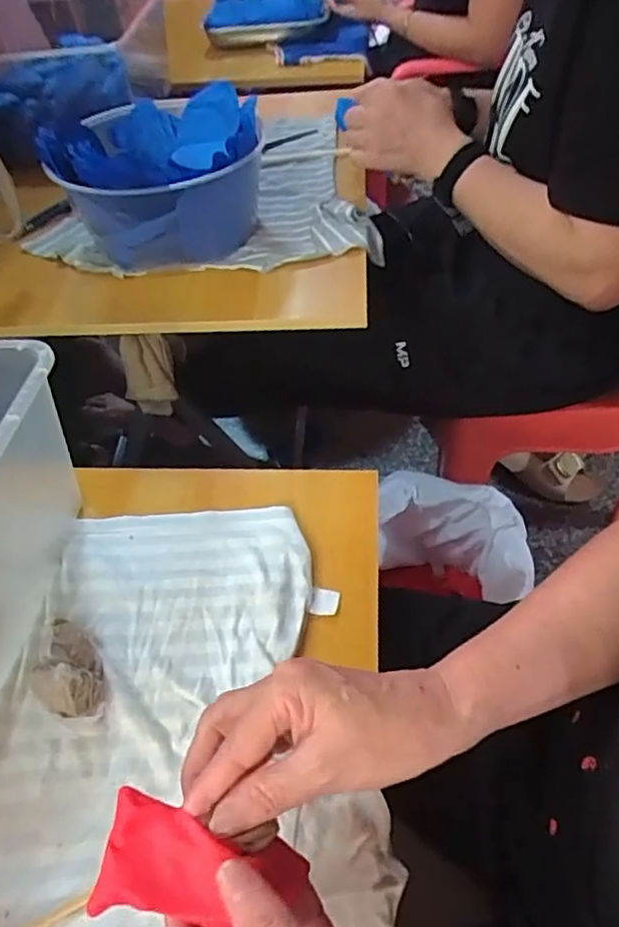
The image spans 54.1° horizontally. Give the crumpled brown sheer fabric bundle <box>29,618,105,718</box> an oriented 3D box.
[{"bbox_3d":[-0.161,0.132,0.397,0.038,0.035,0.074,-19,51,-11],"label":"crumpled brown sheer fabric bundle"}]

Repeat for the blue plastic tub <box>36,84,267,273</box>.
[{"bbox_3d":[-0.158,-0.305,0.657,0.209,0.113,0.224,-2,49,3],"label":"blue plastic tub"}]

